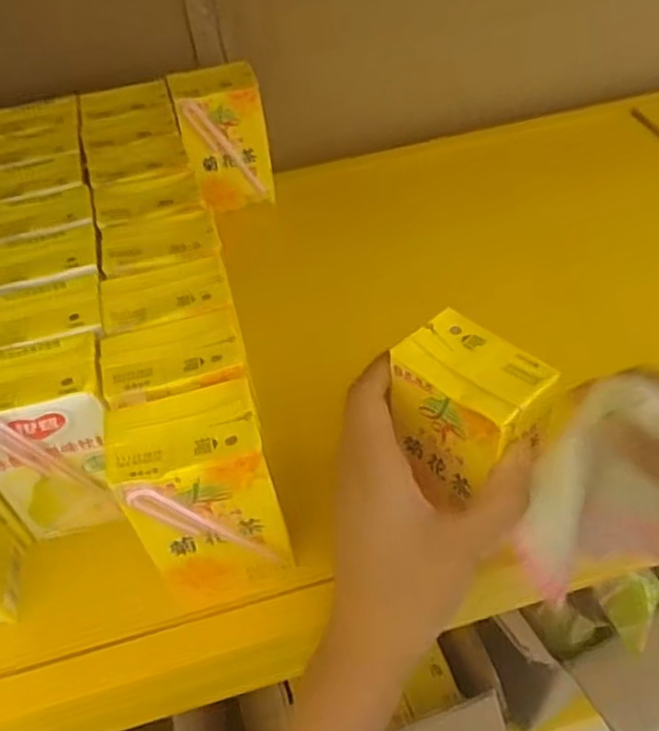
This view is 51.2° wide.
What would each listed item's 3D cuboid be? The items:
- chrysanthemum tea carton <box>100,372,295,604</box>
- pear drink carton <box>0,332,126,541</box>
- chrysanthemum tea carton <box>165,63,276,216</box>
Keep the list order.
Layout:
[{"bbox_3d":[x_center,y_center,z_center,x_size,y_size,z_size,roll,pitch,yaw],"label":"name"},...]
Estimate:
[{"bbox_3d":[-0.058,0.061,0.323,0.061,0.101,0.046,-14,48,-8],"label":"chrysanthemum tea carton"},{"bbox_3d":[-0.136,0.038,0.347,0.063,0.094,0.045,-14,48,-8],"label":"pear drink carton"},{"bbox_3d":[-0.083,-0.179,0.551,0.064,0.100,0.044,-11,47,-5],"label":"chrysanthemum tea carton"}]

